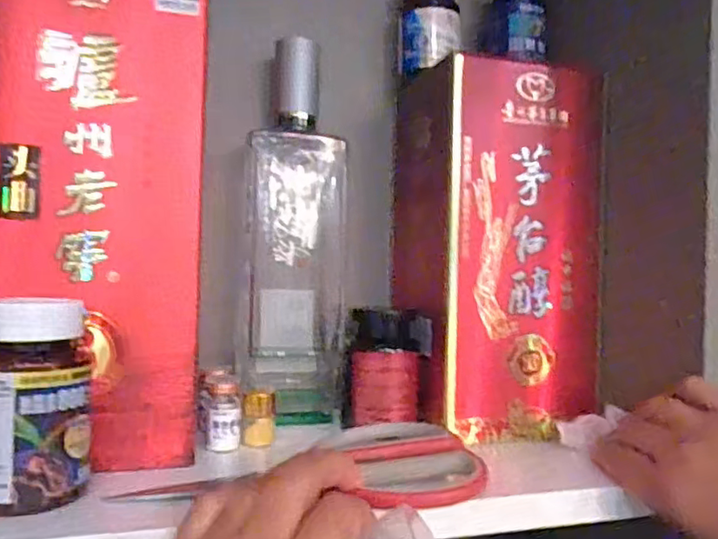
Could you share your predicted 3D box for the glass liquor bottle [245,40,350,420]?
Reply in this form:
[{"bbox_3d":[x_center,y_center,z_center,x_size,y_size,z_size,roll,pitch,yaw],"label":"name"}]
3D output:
[{"bbox_3d":[-0.048,-0.022,0.448,0.067,0.266,0.055,1,0,19],"label":"glass liquor bottle"}]

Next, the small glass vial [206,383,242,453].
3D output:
[{"bbox_3d":[-0.085,0.092,0.370,0.021,0.042,0.019,1,0,-13],"label":"small glass vial"}]

